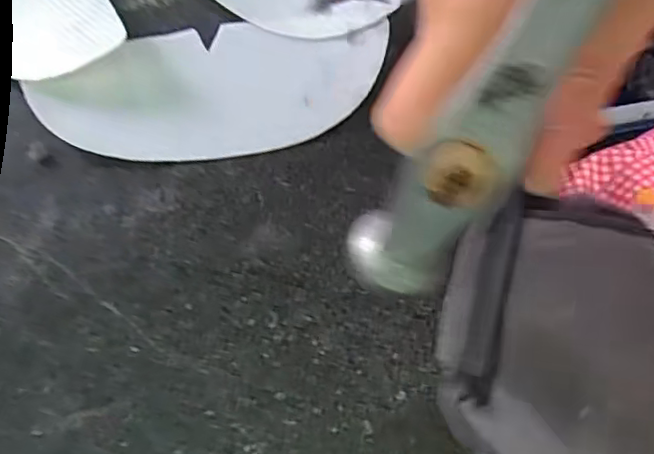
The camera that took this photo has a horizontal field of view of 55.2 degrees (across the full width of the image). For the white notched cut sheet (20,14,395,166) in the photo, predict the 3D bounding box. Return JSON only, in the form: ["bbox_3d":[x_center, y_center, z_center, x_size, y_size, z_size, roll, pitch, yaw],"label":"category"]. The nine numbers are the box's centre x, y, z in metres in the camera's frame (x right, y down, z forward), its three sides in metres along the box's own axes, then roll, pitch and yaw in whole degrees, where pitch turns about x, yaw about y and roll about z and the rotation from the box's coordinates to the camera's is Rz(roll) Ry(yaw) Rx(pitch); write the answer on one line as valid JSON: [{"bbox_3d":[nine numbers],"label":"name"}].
[{"bbox_3d":[-0.053,-0.065,0.286,0.156,0.012,0.067,-6,69,-3],"label":"white notched cut sheet"}]

